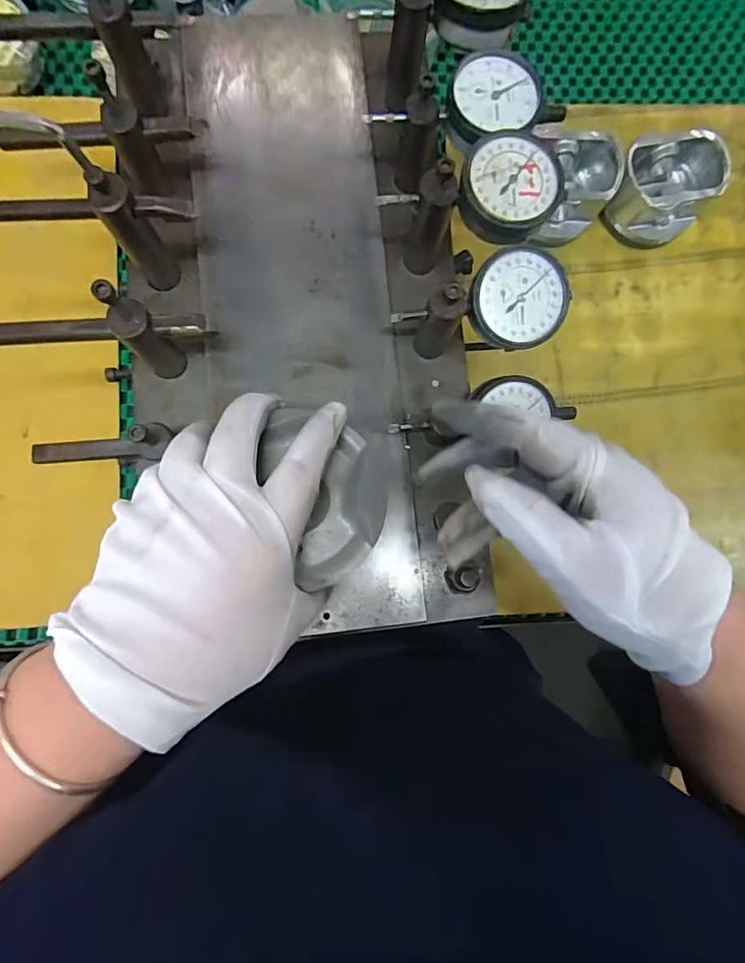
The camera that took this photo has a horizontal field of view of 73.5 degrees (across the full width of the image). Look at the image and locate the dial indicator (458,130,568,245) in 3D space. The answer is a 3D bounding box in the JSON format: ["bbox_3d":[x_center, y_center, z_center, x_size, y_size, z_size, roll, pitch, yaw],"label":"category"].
[{"bbox_3d":[0.077,-0.163,0.280,0.056,0.019,0.054,0,84,-4],"label":"dial indicator"}]

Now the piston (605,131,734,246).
[{"bbox_3d":[0.285,-0.286,0.492,0.103,0.071,0.077,-5,83,-5],"label":"piston"}]

